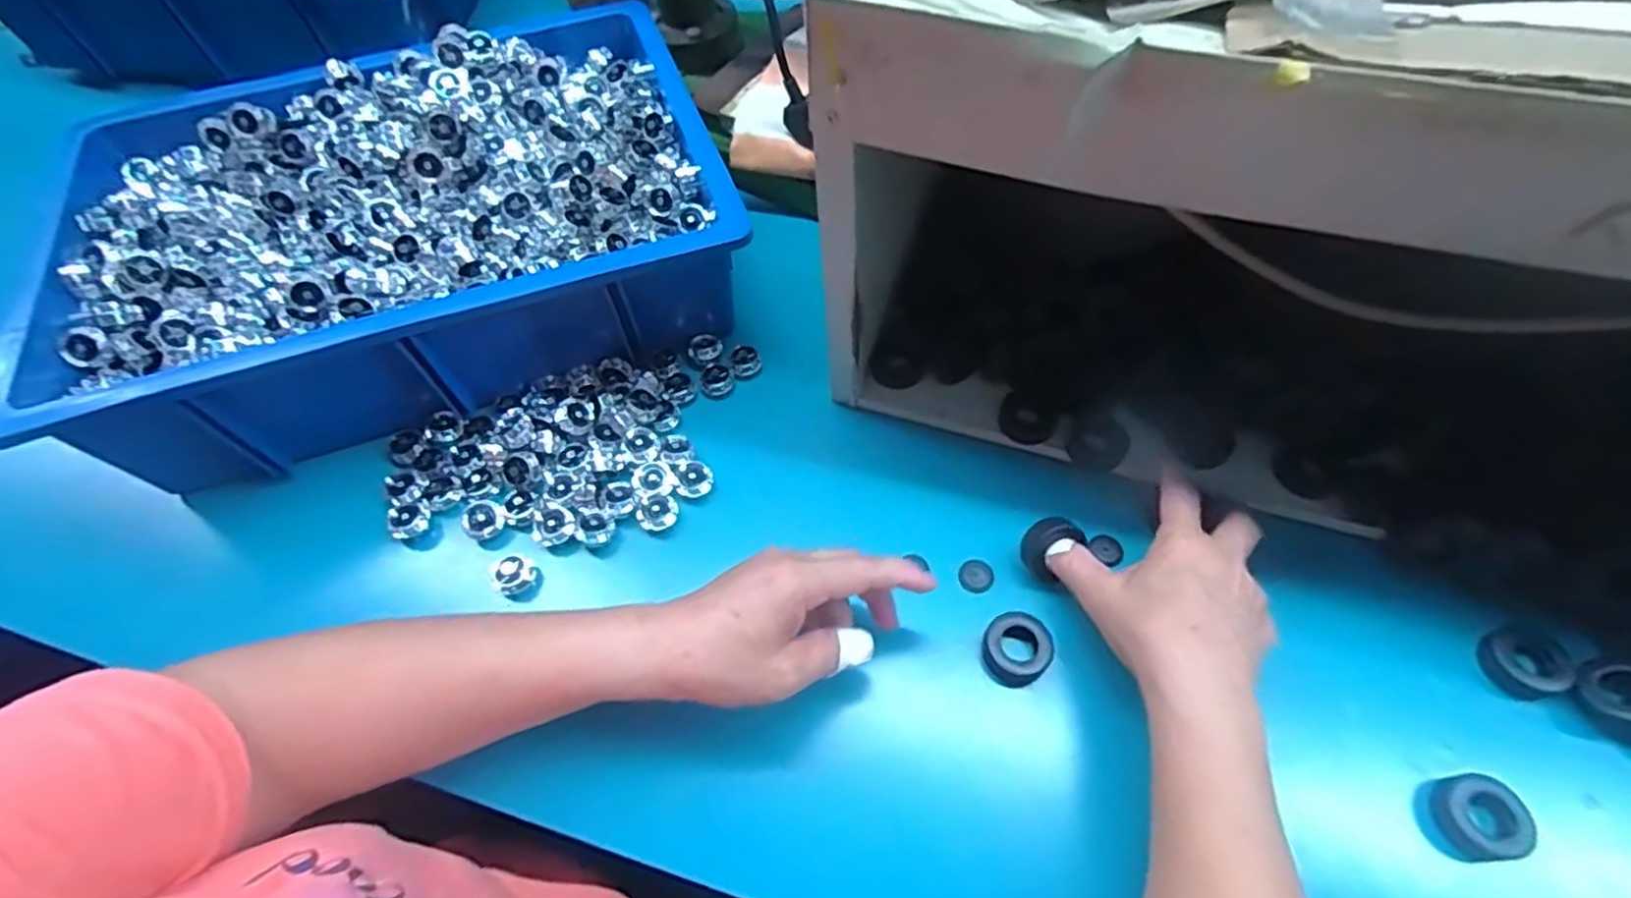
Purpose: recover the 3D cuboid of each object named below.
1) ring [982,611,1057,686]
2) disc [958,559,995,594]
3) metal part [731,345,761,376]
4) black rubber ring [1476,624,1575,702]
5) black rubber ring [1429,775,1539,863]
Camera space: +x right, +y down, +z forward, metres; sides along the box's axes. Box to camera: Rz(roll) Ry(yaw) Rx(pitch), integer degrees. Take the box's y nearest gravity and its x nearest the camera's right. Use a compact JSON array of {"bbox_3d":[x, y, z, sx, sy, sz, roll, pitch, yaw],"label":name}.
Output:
[{"bbox_3d":[0.112,0.112,0.394,0.035,0.018,0.038,-1,61,2],"label":"ring"},{"bbox_3d":[0.097,0.076,0.423,0.021,0.004,0.021,-18,62,-7],"label":"disc"},{"bbox_3d":[-0.051,-0.065,0.517,0.020,0.010,0.020,-1,61,2],"label":"metal part"},{"bbox_3d":[0.388,0.116,0.385,0.033,0.016,0.035,-1,61,2],"label":"black rubber ring"},{"bbox_3d":[0.325,0.179,0.343,0.033,0.016,0.036,-1,61,2],"label":"black rubber ring"}]

